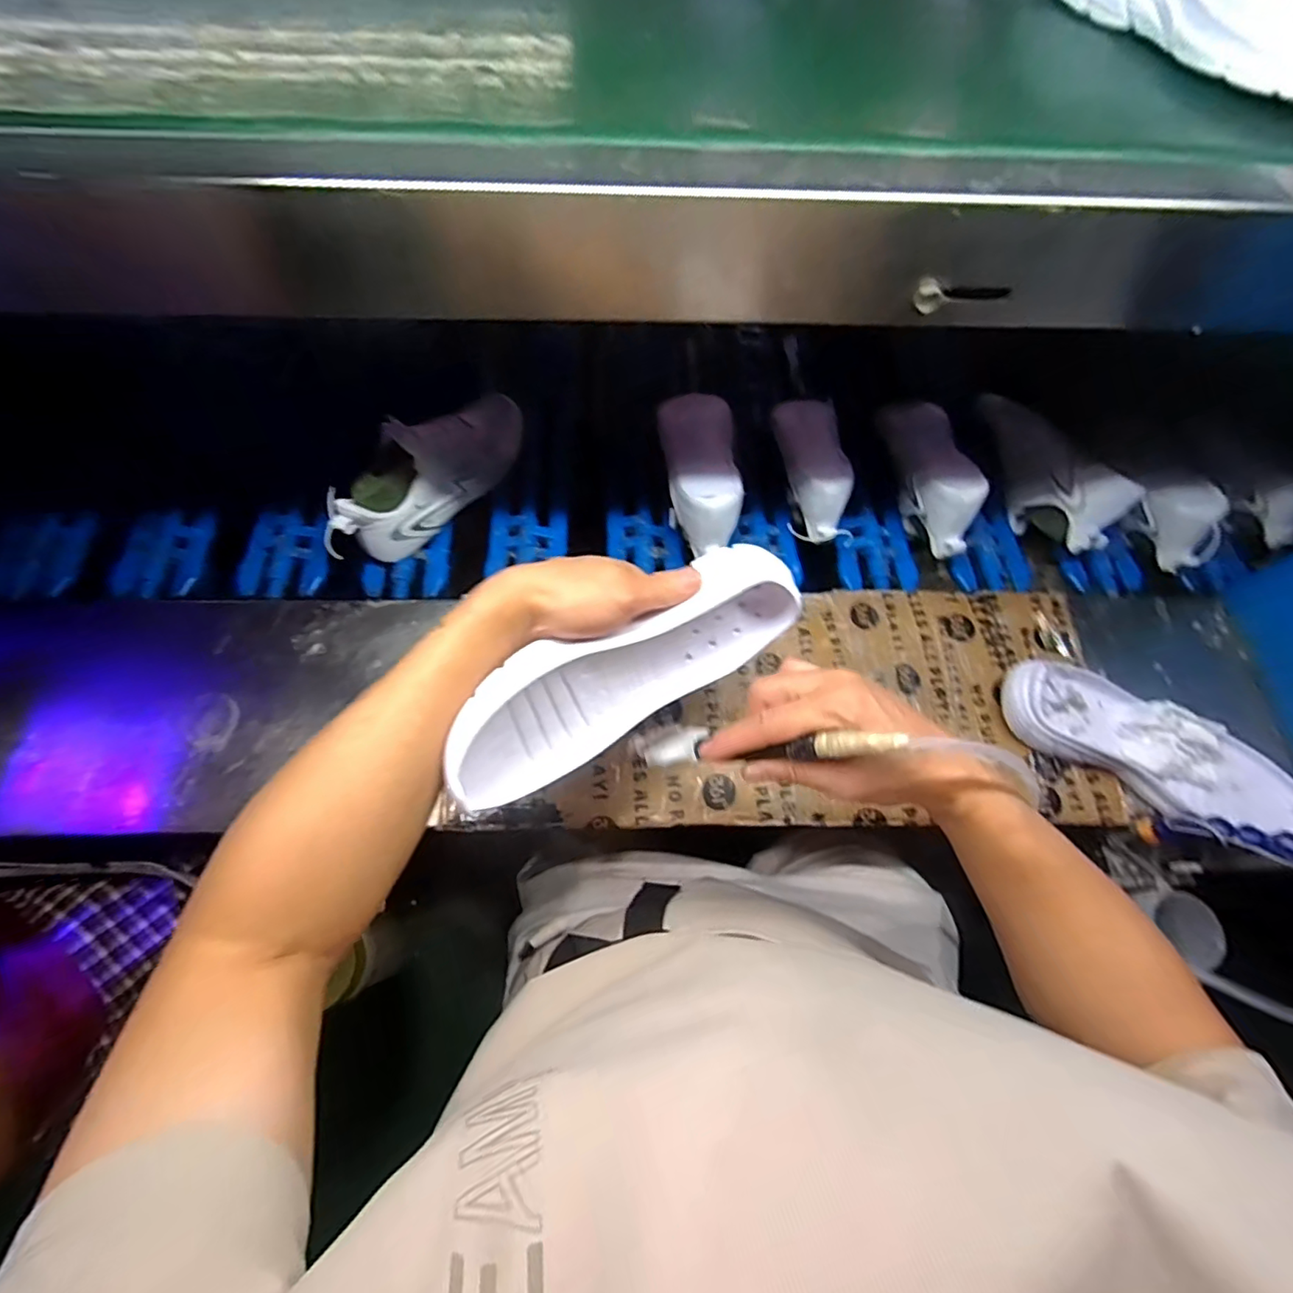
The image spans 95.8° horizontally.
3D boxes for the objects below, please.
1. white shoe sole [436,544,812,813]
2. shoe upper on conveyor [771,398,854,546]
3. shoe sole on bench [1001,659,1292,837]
[{"bbox_3d":[-0.006,0.021,0.411,0.274,0.112,0.048,-28,45,-16],"label":"white shoe sole"},{"bbox_3d":[0.198,-0.210,0.694,0.092,0.088,0.195,1,70,-2],"label":"shoe upper on conveyor"},{"bbox_3d":[0.496,0.106,0.573,0.296,0.053,0.099,29,72,8],"label":"shoe sole on bench"}]

